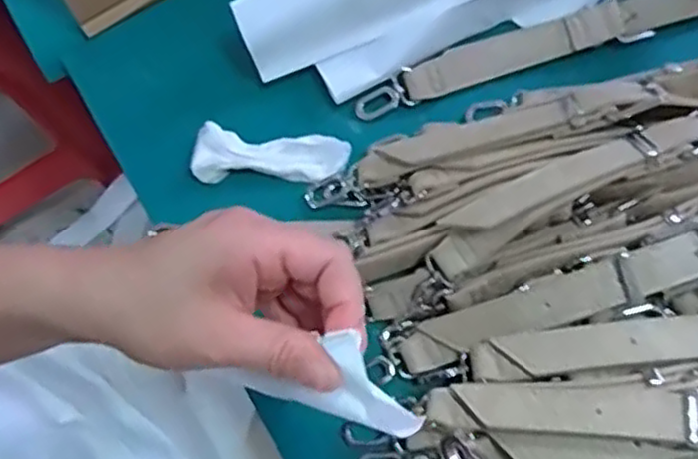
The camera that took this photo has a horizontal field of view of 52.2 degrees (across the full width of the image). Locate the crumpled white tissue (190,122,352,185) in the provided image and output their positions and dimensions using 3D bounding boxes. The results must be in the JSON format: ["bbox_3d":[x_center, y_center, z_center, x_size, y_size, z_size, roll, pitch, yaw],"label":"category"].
[{"bbox_3d":[-0.049,-0.045,0.450,0.095,0.012,0.036,3,73,1],"label":"crumpled white tissue"}]

